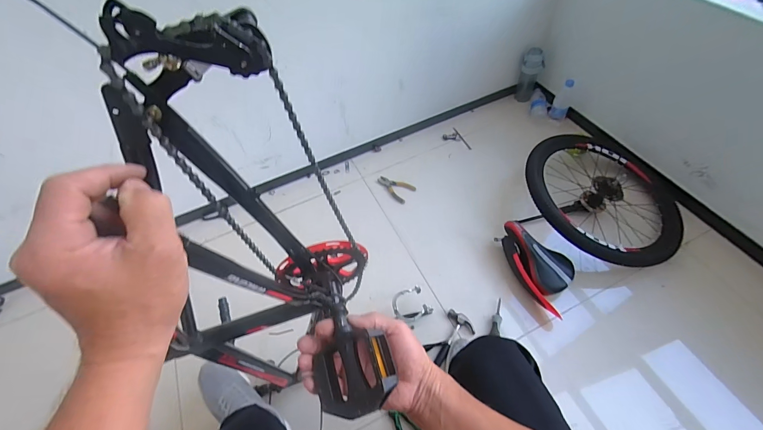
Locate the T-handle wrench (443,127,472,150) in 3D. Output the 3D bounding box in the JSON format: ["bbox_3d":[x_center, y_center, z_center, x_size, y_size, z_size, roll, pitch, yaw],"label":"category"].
[{"bbox_3d":[0.323,-0.318,1.470,0.075,0.017,0.151,-23,56,-11],"label":"T-handle wrench"}]

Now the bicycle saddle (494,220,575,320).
[{"bbox_3d":[0.485,0.142,1.057,0.160,0.098,0.286,-31,58,-16],"label":"bicycle saddle"}]

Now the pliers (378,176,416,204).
[{"bbox_3d":[0.050,-0.112,1.348,0.154,0.015,0.080,34,64,25],"label":"pliers"}]

